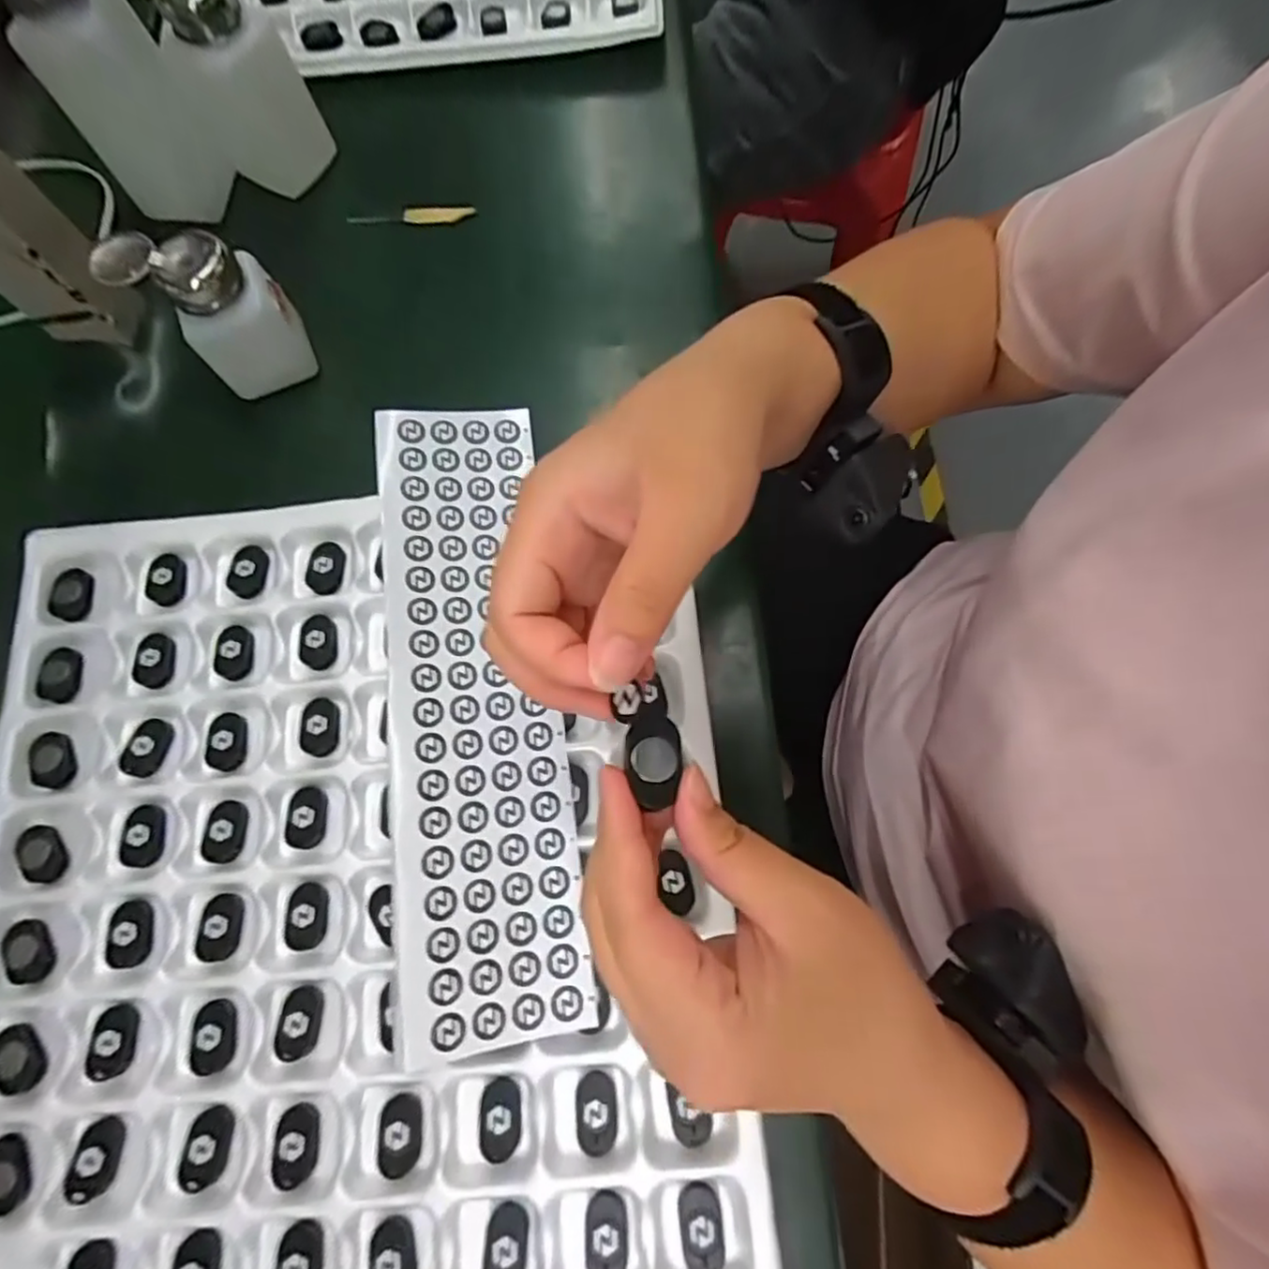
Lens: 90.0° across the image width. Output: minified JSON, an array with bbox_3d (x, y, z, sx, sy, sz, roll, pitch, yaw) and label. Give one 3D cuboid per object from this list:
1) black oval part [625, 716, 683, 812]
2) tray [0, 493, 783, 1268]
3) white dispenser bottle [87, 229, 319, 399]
[{"bbox_3d":[0.006,0.039,0.195,0.017,0.006,0.028,1,73,1],"label":"black oval part"},{"bbox_3d":[-0.126,0.168,0.278,0.343,0.016,0.494,-6,73,-1],"label":"tray"},{"bbox_3d":[-0.231,-0.180,0.355,0.067,0.081,0.052,-37,76,-10],"label":"white dispenser bottle"}]

